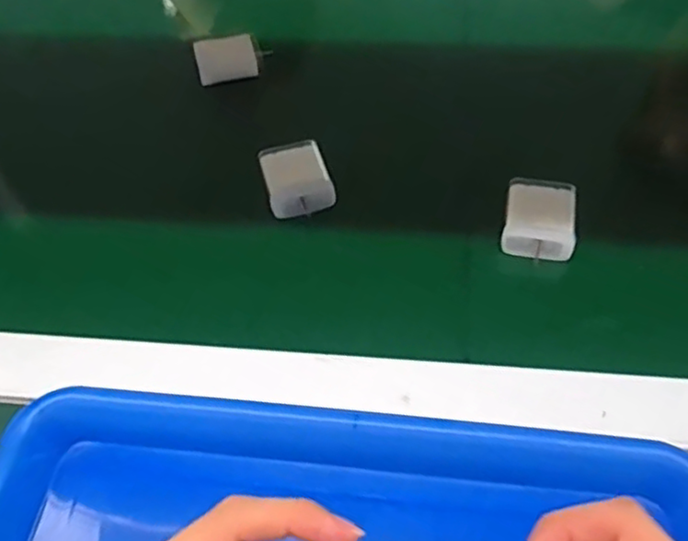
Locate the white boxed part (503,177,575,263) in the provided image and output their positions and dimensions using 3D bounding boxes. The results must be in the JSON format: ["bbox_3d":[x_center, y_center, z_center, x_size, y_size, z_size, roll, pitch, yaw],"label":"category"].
[{"bbox_3d":[0.124,-0.033,0.414,0.042,0.015,0.056,10,53,11],"label":"white boxed part"}]

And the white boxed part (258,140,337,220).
[{"bbox_3d":[-0.033,-0.063,0.446,0.042,0.015,0.057,-14,52,-8],"label":"white boxed part"}]

